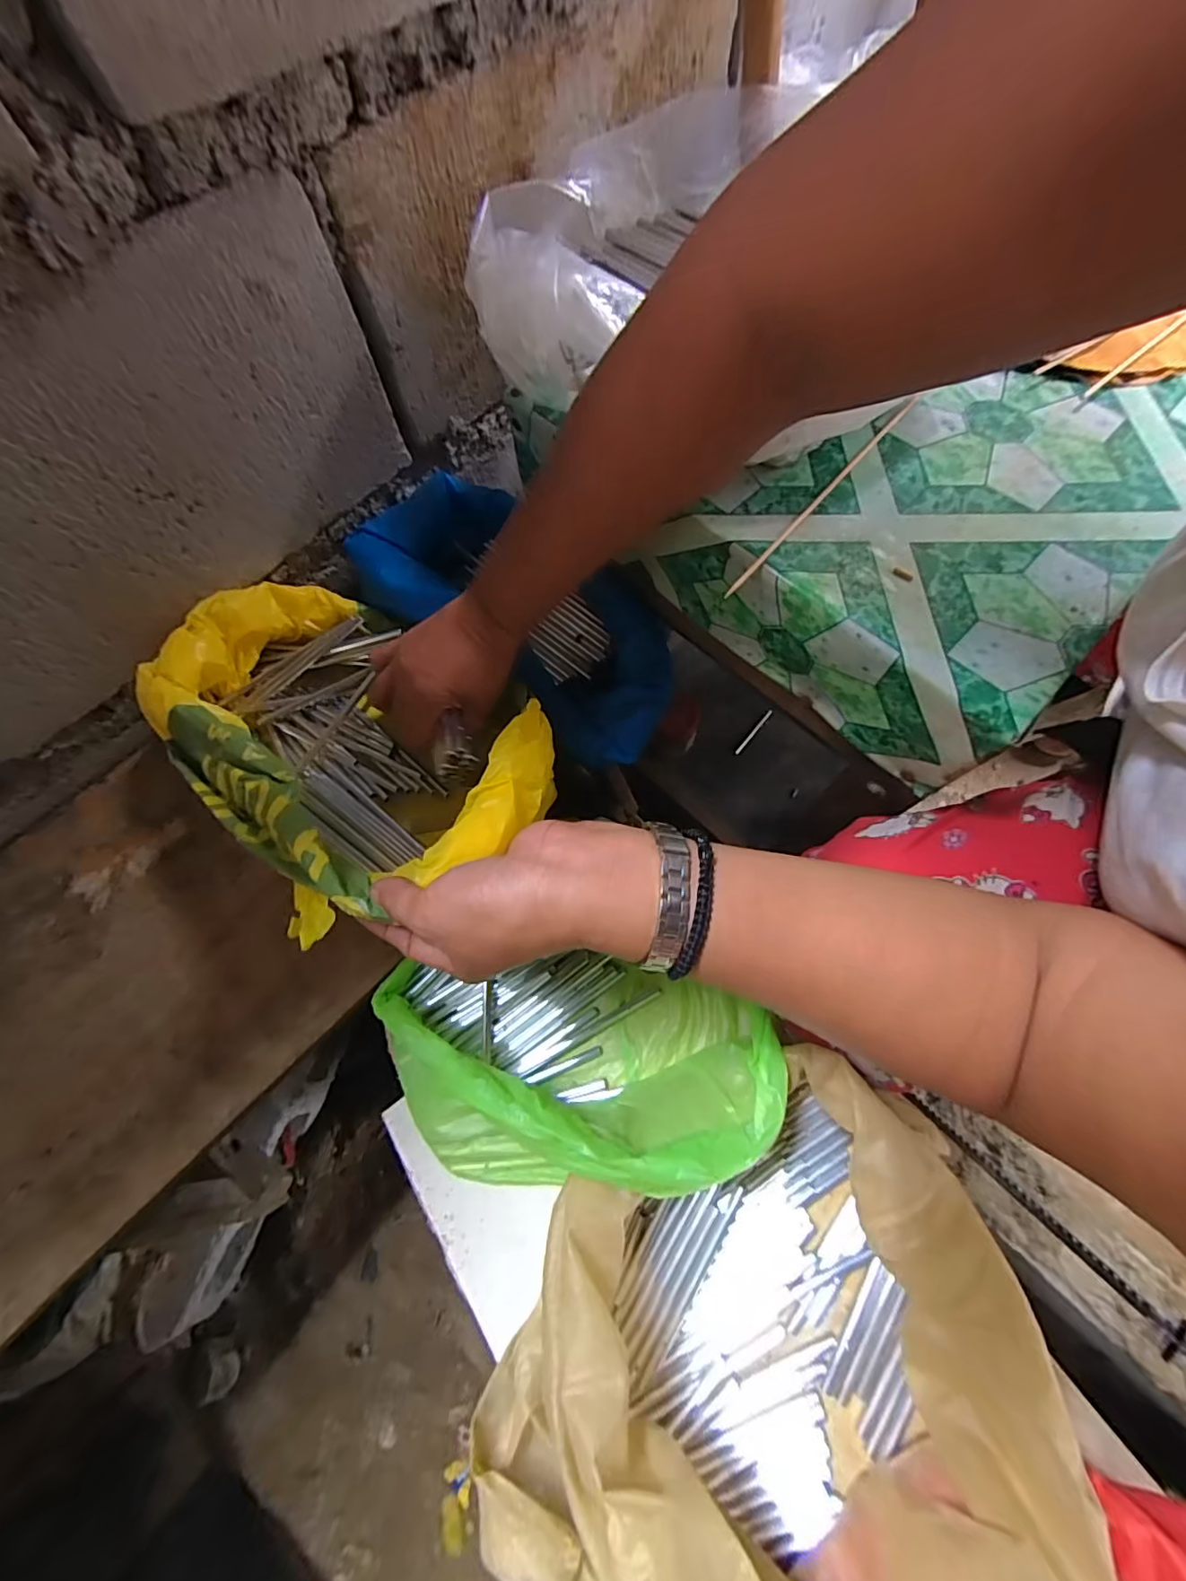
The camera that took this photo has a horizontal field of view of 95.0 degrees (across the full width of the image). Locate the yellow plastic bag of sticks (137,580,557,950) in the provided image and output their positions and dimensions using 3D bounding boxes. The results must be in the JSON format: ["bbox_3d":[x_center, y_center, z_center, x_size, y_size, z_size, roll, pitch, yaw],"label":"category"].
[{"bbox_3d":[-0.170,-0.046,0.389,0.196,0.127,0.309,-42,74,-12],"label":"yellow plastic bag of sticks"}]

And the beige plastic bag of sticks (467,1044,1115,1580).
[{"bbox_3d":[0.091,0.269,0.277,0.235,0.097,0.237,17,72,8],"label":"beige plastic bag of sticks"}]

